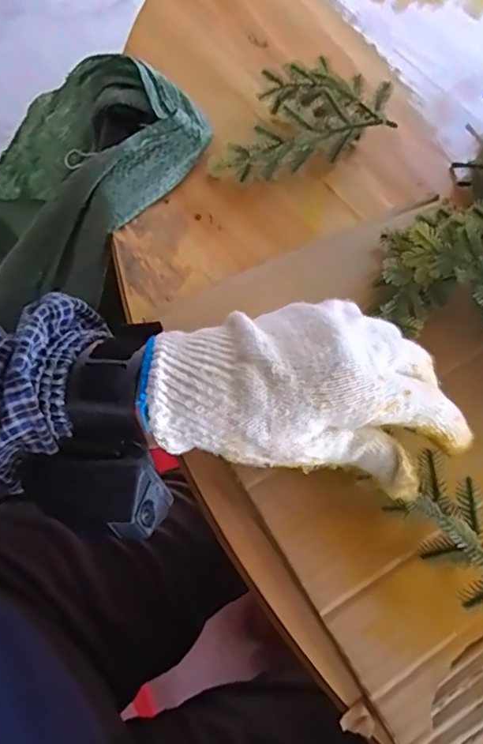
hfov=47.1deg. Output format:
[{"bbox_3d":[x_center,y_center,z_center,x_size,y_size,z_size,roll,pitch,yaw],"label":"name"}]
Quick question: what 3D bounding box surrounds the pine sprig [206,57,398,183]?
[{"bbox_3d":[0.038,-0.193,0.422,0.143,0.039,0.083,-12,66,-11],"label":"pine sprig"}]

